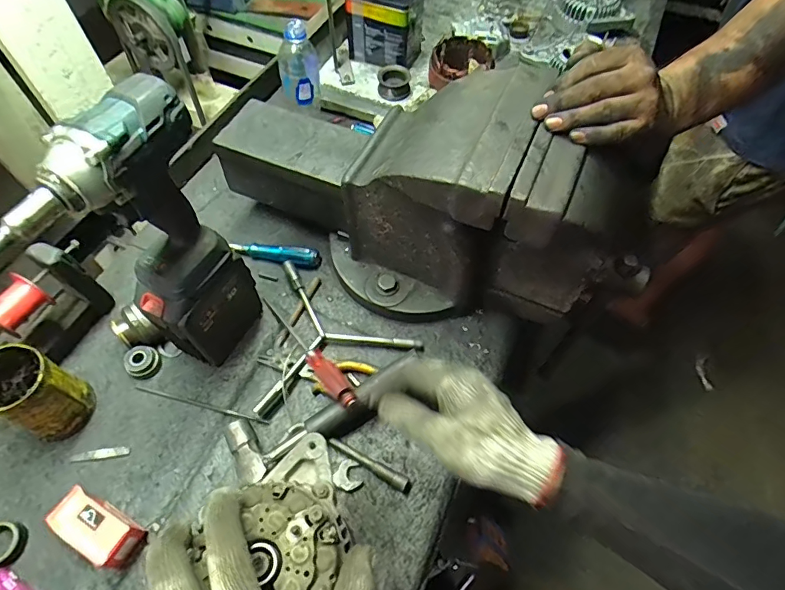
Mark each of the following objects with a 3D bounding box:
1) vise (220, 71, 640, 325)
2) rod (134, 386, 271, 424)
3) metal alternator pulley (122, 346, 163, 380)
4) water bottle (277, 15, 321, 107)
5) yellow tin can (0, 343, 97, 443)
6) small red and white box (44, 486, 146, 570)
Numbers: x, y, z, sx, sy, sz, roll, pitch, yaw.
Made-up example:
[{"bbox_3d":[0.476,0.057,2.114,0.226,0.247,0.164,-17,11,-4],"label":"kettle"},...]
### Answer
[{"bbox_3d":[0.020,-0.137,0.570,0.524,0.256,0.206,30,63,16],"label":"vise"},{"bbox_3d":[-0.239,0.138,0.571,0.174,0.010,0.007,13,59,7],"label":"rod"},{"bbox_3d":[-0.321,0.086,0.587,0.040,0.023,0.037,0,59,-1],"label":"metal alternator pulley"},{"bbox_3d":[-0.142,-0.342,0.696,0.062,0.123,0.048,-9,59,-6],"label":"water bottle"},{"bbox_3d":[-0.407,0.110,0.516,0.080,0.110,0.069,27,62,15],"label":"yellow tin can"},{"bbox_3d":[-0.314,0.243,0.479,0.101,0.039,0.045,27,62,15],"label":"small red and white box"}]

